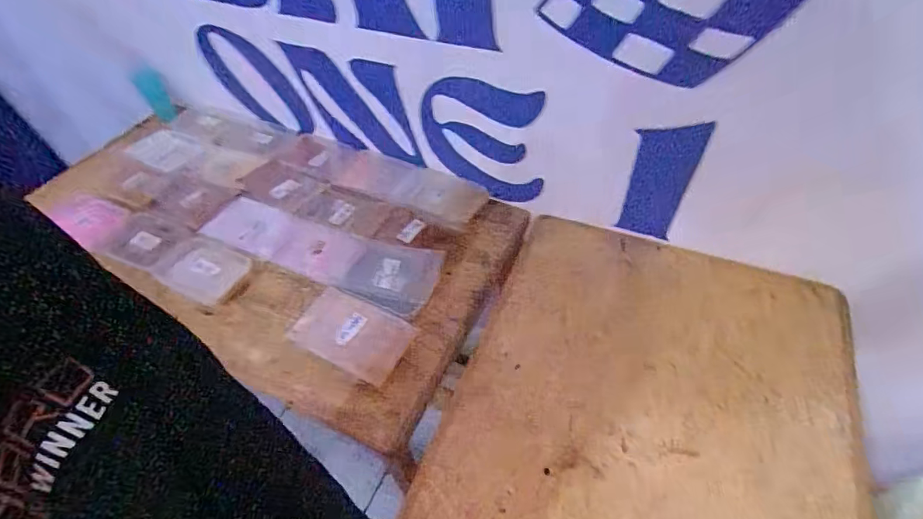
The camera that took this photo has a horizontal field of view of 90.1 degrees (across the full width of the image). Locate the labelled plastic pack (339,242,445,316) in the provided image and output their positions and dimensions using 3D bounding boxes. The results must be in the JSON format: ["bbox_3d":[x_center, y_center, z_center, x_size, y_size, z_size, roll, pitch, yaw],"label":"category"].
[{"bbox_3d":[-0.131,0.024,0.879,0.169,0.033,0.147,15,54,17],"label":"labelled plastic pack"}]

